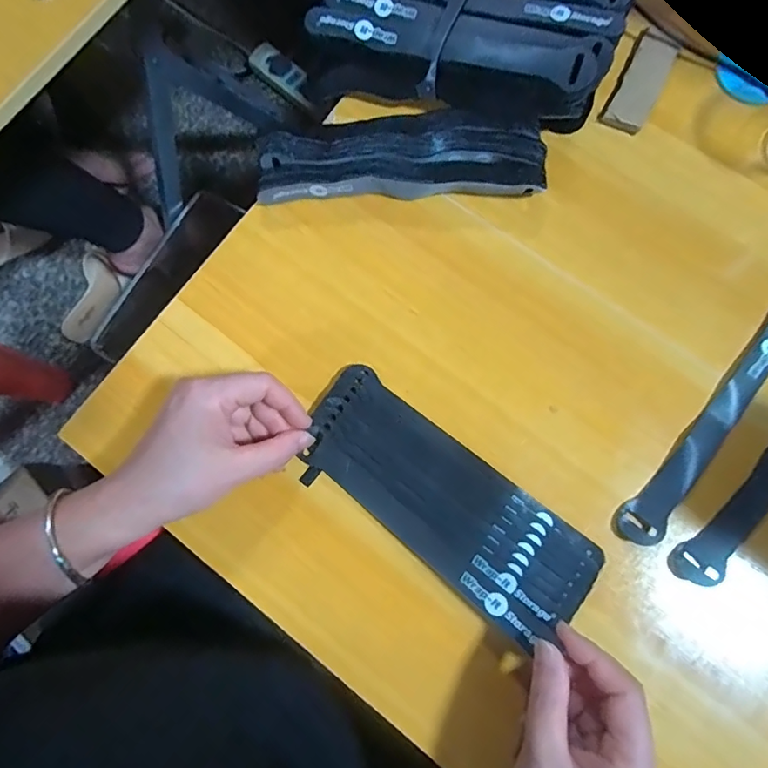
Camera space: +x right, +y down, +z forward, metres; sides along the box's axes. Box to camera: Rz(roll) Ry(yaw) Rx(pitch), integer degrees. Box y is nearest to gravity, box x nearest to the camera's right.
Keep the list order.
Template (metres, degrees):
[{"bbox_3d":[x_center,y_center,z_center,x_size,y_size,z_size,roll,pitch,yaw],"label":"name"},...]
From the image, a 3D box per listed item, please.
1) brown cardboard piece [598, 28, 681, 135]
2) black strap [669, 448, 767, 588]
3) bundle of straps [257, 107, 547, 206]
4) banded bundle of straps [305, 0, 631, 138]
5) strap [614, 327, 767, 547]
[{"bbox_3d":[0.198,-0.234,0.384,0.032,0.006,0.096,27,82,8],"label":"brown cardboard piece"},{"bbox_3d":[0.256,0.046,0.318,0.204,0.009,0.025,-44,74,-8],"label":"black strap"},{"bbox_3d":[0.012,-0.162,0.360,0.195,0.021,0.059,0,79,3],"label":"bundle of straps"},{"bbox_3d":[0.061,-0.260,0.364,0.209,0.048,0.132,20,81,7],"label":"banded bundle of straps"},{"bbox_3d":[0.219,0.019,0.324,0.023,0.007,0.206,40,84,9],"label":"strap"}]

